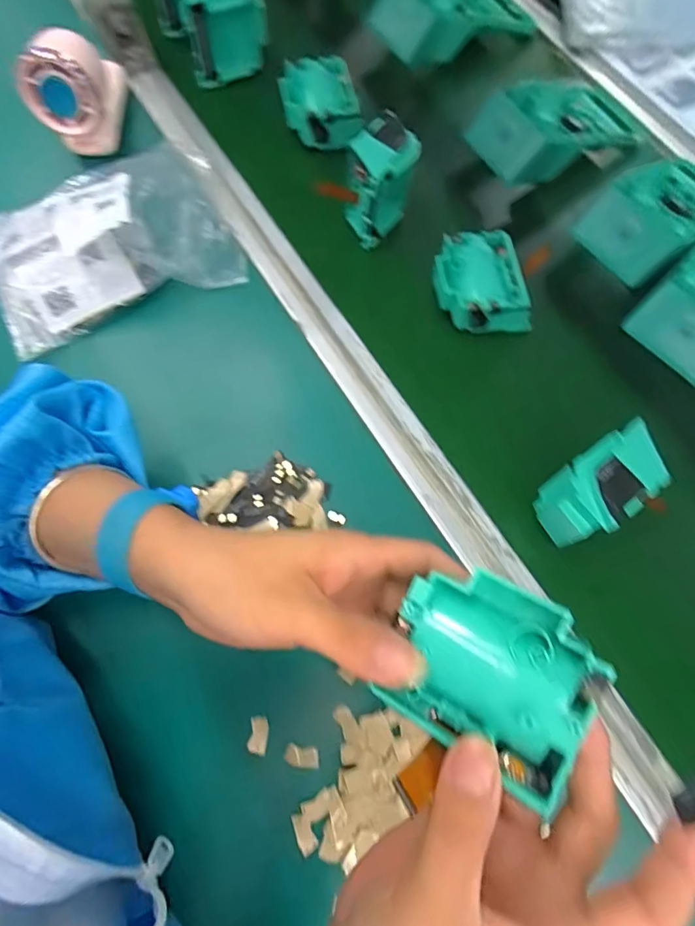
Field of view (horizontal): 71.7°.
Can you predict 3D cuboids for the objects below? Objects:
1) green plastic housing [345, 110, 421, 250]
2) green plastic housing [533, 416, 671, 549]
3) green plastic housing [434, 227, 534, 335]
[{"bbox_3d":[0.029,-0.246,0.417,0.051,0.074,0.079,13,71,7],"label":"green plastic housing"},{"bbox_3d":[0.172,0.023,0.334,0.079,0.075,0.054,-33,73,-9],"label":"green plastic housing"},{"bbox_3d":[0.112,-0.150,0.413,0.076,0.050,0.075,-1,70,2],"label":"green plastic housing"}]

